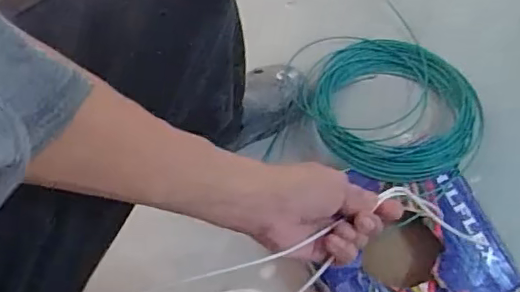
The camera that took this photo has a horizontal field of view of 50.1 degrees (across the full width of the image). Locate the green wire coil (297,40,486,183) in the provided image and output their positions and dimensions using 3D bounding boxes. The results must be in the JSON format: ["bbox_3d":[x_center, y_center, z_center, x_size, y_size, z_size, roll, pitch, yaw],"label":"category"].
[{"bbox_3d":[0.221,-0.070,0.930,0.291,0.027,0.291,0,55,-1],"label":"green wire coil"}]

